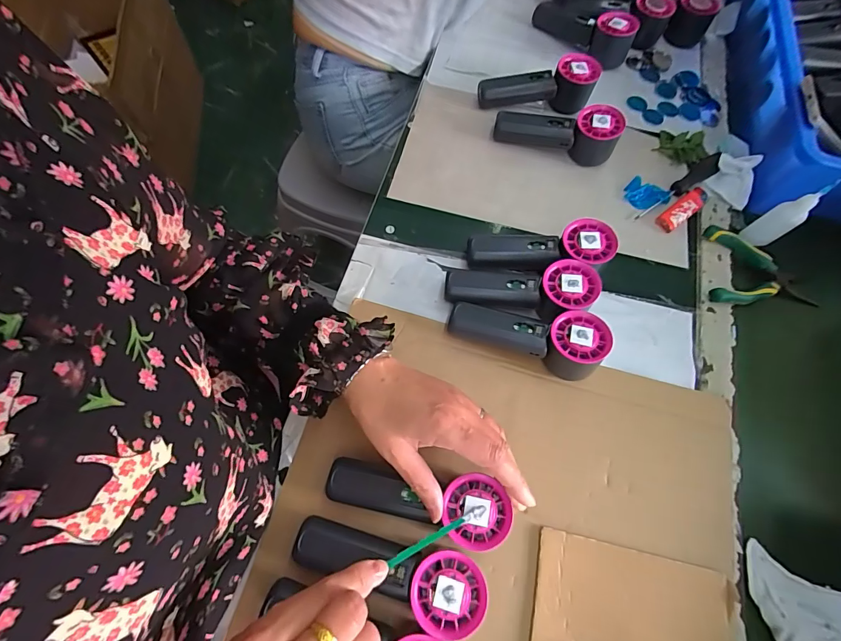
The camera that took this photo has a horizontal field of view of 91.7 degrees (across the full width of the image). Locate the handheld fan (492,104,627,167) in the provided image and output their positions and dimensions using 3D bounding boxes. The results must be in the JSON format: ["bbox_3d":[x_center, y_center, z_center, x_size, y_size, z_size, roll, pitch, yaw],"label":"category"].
[{"bbox_3d":[0.175,-0.243,0.528,0.153,0.058,0.047,9,67,1],"label":"handheld fan"}]

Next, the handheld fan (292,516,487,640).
[{"bbox_3d":[-0.028,0.205,0.331,0.150,0.053,0.053,12,67,2],"label":"handheld fan"}]

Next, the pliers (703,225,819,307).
[{"bbox_3d":[0.408,-0.056,0.488,0.127,0.018,0.098,12,67,2],"label":"pliers"}]

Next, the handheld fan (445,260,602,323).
[{"bbox_3d":[0.105,-0.028,0.436,0.152,0.054,0.063,-1,67,-3],"label":"handheld fan"}]

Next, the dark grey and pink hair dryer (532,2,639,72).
[{"bbox_3d":[0.246,-0.442,0.614,0.149,0.062,0.052,43,72,14],"label":"dark grey and pink hair dryer"}]

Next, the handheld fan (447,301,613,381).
[{"bbox_3d":[0.108,0.009,0.421,0.154,0.056,0.057,21,68,6],"label":"handheld fan"}]

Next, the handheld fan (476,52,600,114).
[{"bbox_3d":[0.161,-0.327,0.565,0.156,0.056,0.061,5,67,-1],"label":"handheld fan"}]

